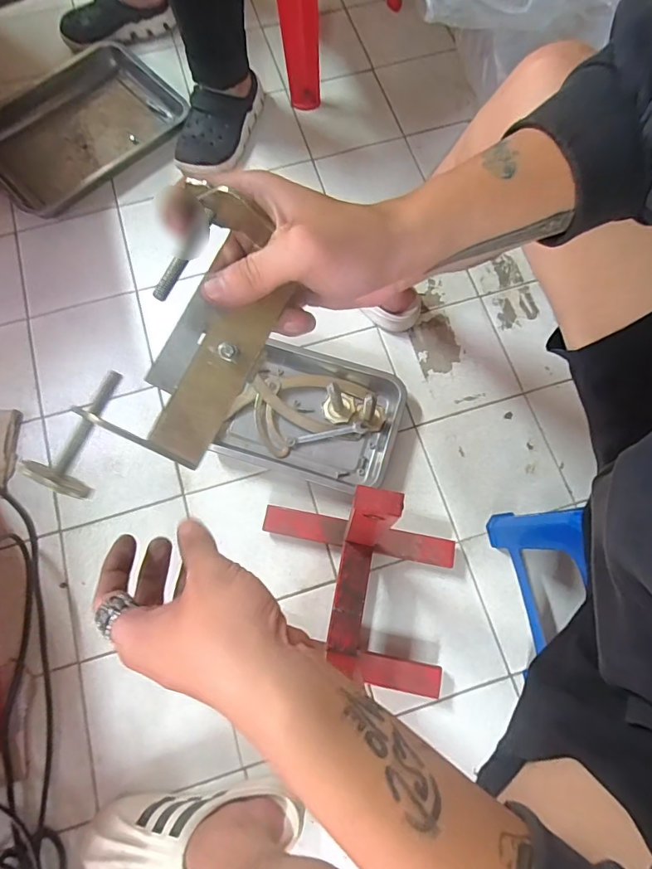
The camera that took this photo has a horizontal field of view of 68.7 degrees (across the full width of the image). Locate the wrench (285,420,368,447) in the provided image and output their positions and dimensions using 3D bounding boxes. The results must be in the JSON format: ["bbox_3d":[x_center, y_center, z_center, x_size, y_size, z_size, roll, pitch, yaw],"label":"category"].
[{"bbox_3d":[0.002,0.001,0.792,0.134,0.008,0.022,-14,70,-3],"label":"wrench"}]

